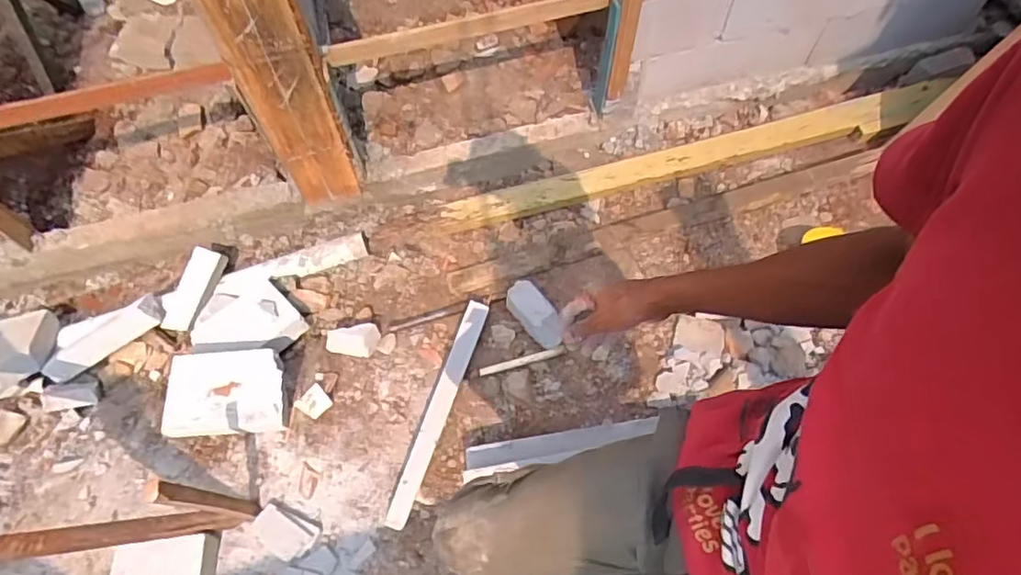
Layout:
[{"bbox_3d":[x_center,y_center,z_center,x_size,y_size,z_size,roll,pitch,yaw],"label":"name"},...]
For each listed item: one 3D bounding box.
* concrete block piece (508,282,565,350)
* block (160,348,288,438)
[{"bbox_3d":[0.074,0.077,1.634,0.088,0.095,0.204,-34,67,-16],"label":"concrete block piece"},{"bbox_3d":[-0.718,0.265,1.510,0.297,0.085,0.195,-5,63,-1],"label":"block"}]

